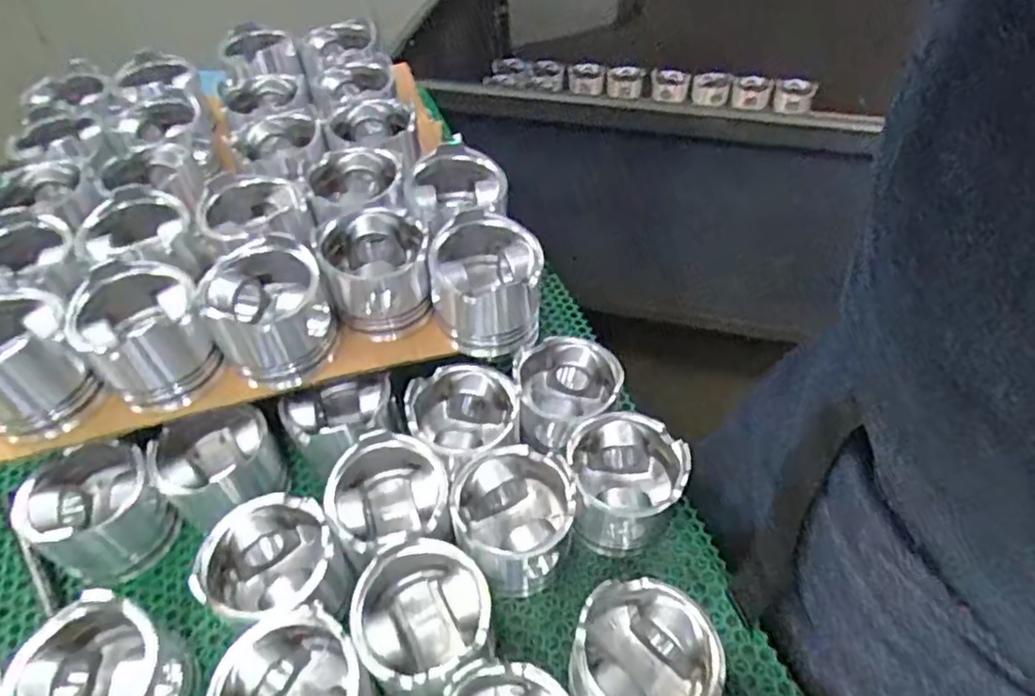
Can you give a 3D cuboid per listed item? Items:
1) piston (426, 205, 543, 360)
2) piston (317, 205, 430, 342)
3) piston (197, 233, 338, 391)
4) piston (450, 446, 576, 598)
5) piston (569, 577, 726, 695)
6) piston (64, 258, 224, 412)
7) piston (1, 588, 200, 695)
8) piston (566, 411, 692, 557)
[{"bbox_3d":[-0.028,-0.055,0.552,0.089,0.086,0.092,0,49,0],"label":"piston"},{"bbox_3d":[-0.119,-0.066,0.555,0.084,0.071,0.085,-2,47,2],"label":"piston"},{"bbox_3d":[-0.199,-0.028,0.521,0.090,0.082,0.085,-28,52,-21],"label":"piston"},{"bbox_3d":[-0.004,0.136,0.506,0.093,0.081,0.096,-2,47,2],"label":"piston"},{"bbox_3d":[0.083,0.216,0.436,0.090,0.083,0.093,-2,47,2],"label":"piston"},{"bbox_3d":[-0.291,-0.014,0.507,0.083,0.081,0.091,-33,54,-24],"label":"piston"},{"bbox_3d":[-0.273,0.225,0.426,0.088,0.083,0.086,-2,47,2],"label":"piston"},{"bbox_3d":[0.085,0.112,0.528,0.090,0.081,0.087,-2,47,2],"label":"piston"}]

